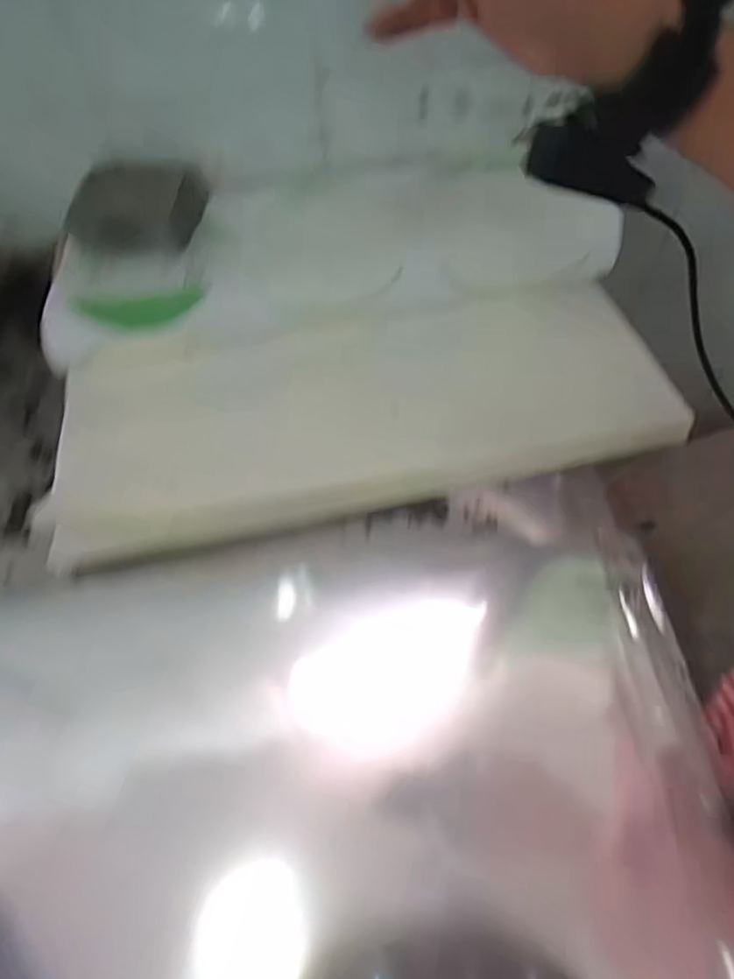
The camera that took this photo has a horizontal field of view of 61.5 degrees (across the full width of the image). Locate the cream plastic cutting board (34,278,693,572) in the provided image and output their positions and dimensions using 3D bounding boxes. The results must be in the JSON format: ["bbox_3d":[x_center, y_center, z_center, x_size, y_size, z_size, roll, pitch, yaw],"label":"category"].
[{"bbox_3d":[-0.006,-0.067,0.508,0.485,0.030,0.191,-10,59,-3],"label":"cream plastic cutting board"}]

